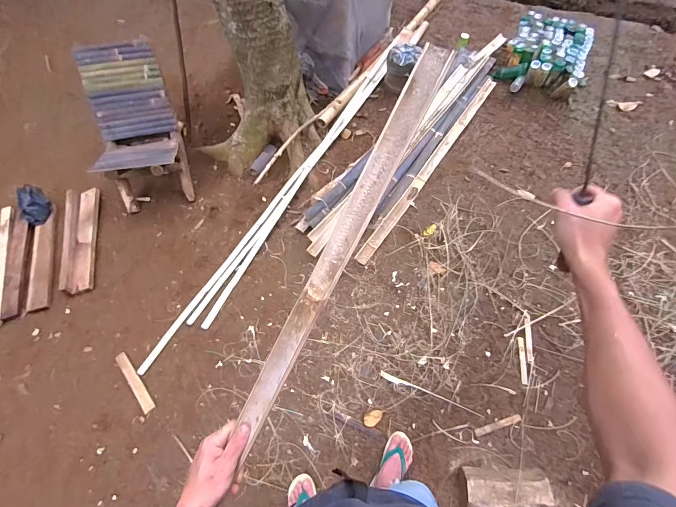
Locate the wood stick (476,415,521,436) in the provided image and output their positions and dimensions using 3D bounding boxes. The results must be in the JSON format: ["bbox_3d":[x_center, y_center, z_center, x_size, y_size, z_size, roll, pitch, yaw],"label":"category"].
[{"bbox_3d":[0.646,0.695,1.399,0.187,0.016,0.026,-25,60,8],"label":"wood stick"}]

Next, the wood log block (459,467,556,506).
[{"bbox_3d":[0.591,0.830,1.208,0.283,0.111,0.144,-2,61,-1],"label":"wood log block"}]

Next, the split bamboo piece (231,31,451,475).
[{"bbox_3d":[-0.002,0.001,0.470,0.047,0.008,0.575,31,97,30],"label":"split bamboo piece"}]

